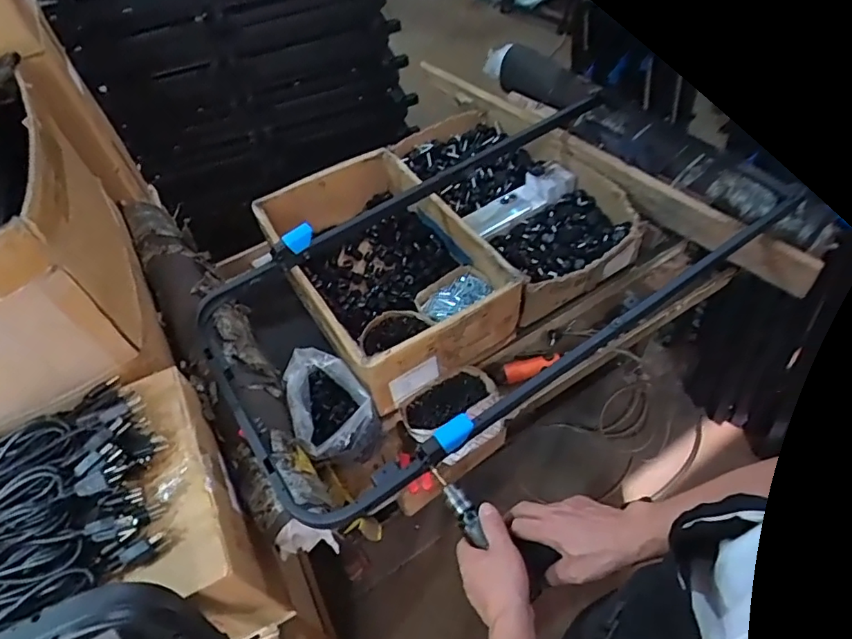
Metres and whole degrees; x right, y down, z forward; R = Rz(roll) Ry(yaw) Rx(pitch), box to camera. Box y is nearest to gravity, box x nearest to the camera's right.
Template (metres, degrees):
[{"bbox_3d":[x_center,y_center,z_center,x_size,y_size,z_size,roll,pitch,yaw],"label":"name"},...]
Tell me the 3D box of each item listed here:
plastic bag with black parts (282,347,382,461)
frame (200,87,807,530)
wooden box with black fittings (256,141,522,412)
[{"bbox_3d":[-0.161,0.158,0.953,0.129,0.139,0.184,-18,53,-8],"label":"plastic bag with black parts"},{"bbox_3d":[0.098,-0.101,0.946,0.941,0.085,0.511,-30,56,-16],"label":"frame"},{"bbox_3d":[-0.088,-0.108,1.142,0.347,0.175,0.526,-29,55,-16],"label":"wooden box with black fittings"}]

